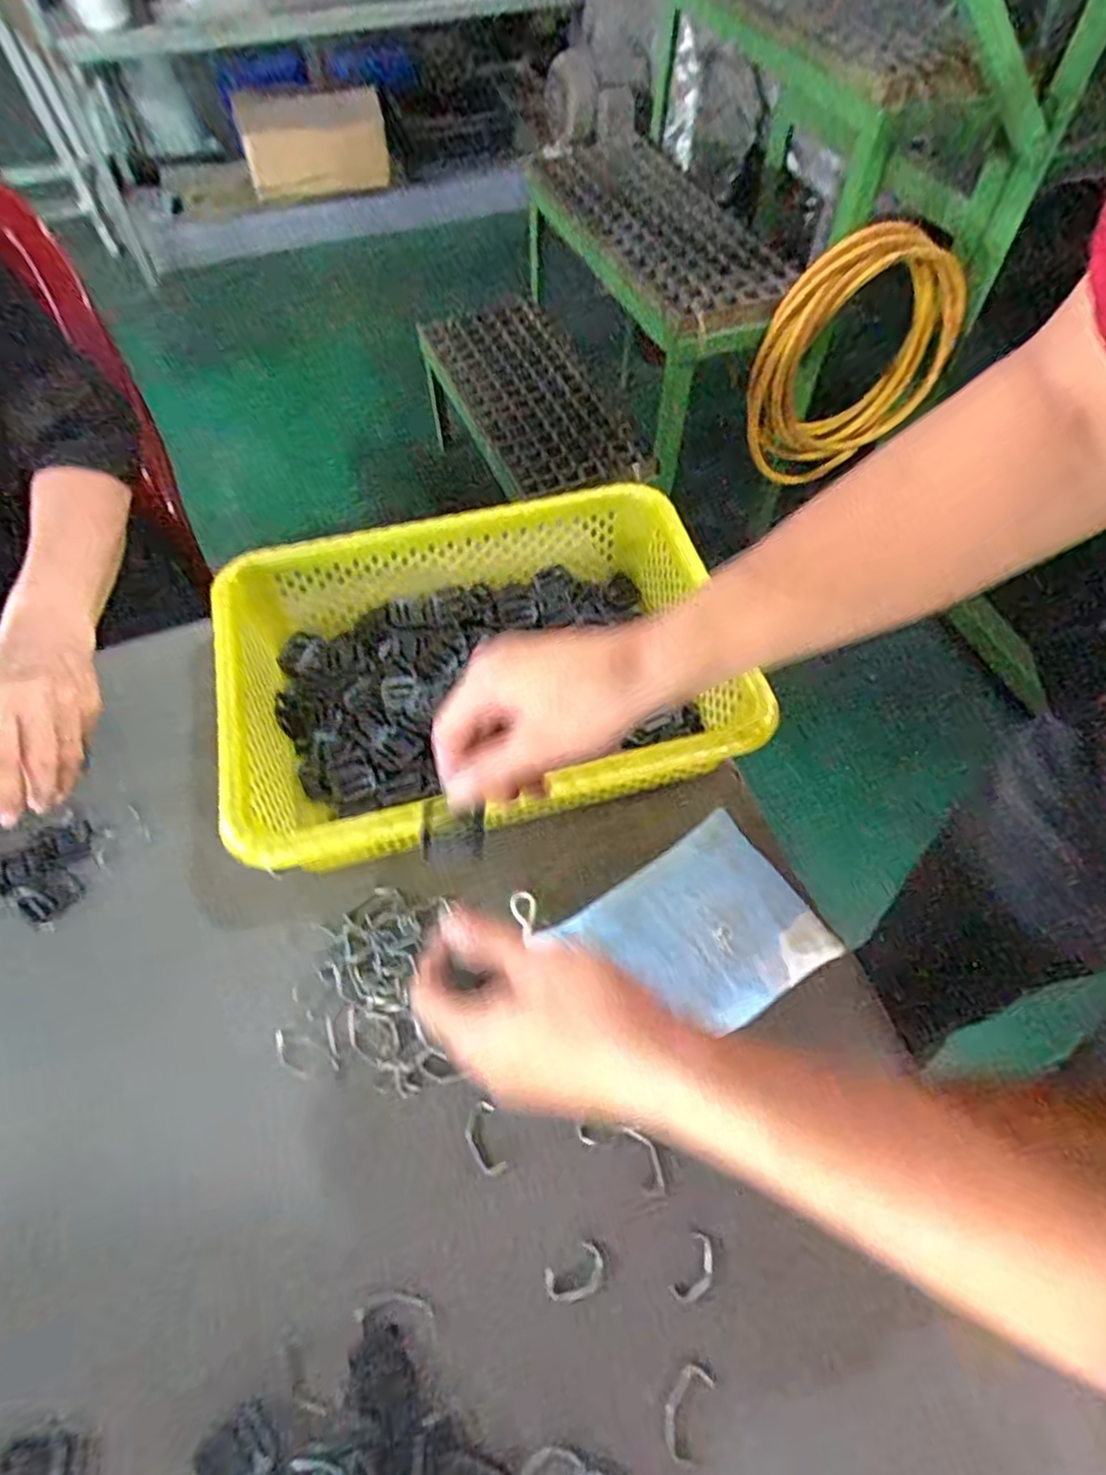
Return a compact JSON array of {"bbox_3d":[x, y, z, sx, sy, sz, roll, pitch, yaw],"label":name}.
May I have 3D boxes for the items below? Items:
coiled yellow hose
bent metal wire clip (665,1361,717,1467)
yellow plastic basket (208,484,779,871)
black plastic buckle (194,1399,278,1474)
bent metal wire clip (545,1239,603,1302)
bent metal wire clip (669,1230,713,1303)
[{"bbox_3d":[0.483,-0.596,1.180,0.350,0.387,0.055,-13,59,-7],"label":"coiled yellow hose"},{"bbox_3d":[0.065,0.327,0.350,0.019,0.004,0.038,22,62,11],"label":"bent metal wire clip"},{"bbox_3d":[-0.051,-0.048,0.528,0.348,0.083,0.248,-14,59,-8],"label":"yellow plastic basket"},{"bbox_3d":[-0.150,0.341,0.343,0.033,0.004,0.031,-38,65,-21],"label":"black plastic buckle"},{"bbox_3d":[0.012,0.283,0.380,0.033,0.004,0.020,-28,64,-15],"label":"bent metal wire clip"},{"bbox_3d":[0.076,0.281,0.381,0.017,0.004,0.033,28,64,14],"label":"bent metal wire clip"}]

